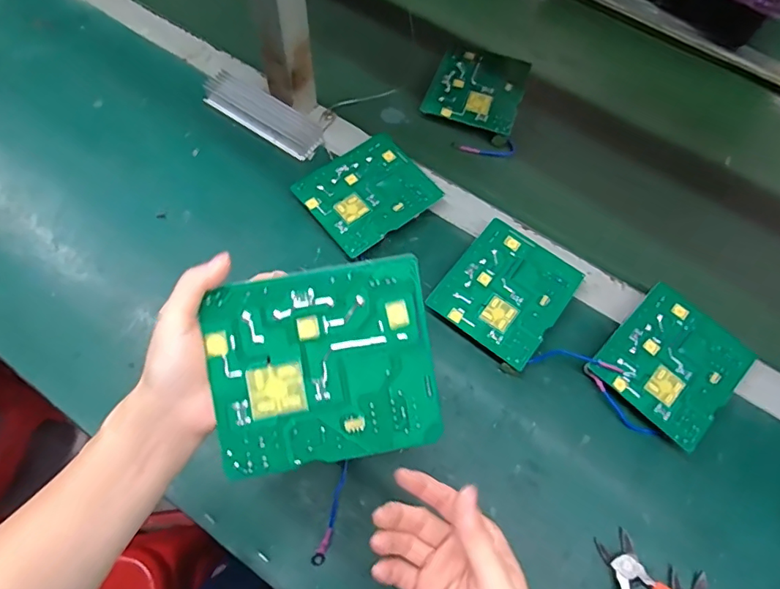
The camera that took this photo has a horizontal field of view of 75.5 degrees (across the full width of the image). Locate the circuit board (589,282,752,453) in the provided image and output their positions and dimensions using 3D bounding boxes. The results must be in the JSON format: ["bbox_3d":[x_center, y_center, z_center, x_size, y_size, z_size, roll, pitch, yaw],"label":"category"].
[{"bbox_3d":[0.277,0.065,0.492,0.126,0.008,0.112,-42,72,-17],"label":"circuit board"}]

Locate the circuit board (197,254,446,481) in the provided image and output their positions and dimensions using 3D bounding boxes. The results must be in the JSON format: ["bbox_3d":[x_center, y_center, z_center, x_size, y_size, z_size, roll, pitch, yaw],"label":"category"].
[{"bbox_3d":[-0.040,0.043,0.301,0.131,0.004,0.114,-10,92,-4],"label":"circuit board"}]

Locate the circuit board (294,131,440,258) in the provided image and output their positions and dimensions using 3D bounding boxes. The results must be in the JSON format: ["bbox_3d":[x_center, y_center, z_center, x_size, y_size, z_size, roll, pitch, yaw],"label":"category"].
[{"bbox_3d":[-0.024,-0.115,0.562,0.132,0.006,0.112,-36,72,-16],"label":"circuit board"}]

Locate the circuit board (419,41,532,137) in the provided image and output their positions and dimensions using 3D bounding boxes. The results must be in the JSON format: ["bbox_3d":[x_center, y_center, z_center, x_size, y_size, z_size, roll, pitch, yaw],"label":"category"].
[{"bbox_3d":[0.113,-0.268,0.647,0.112,0.007,0.133,18,66,7],"label":"circuit board"}]

